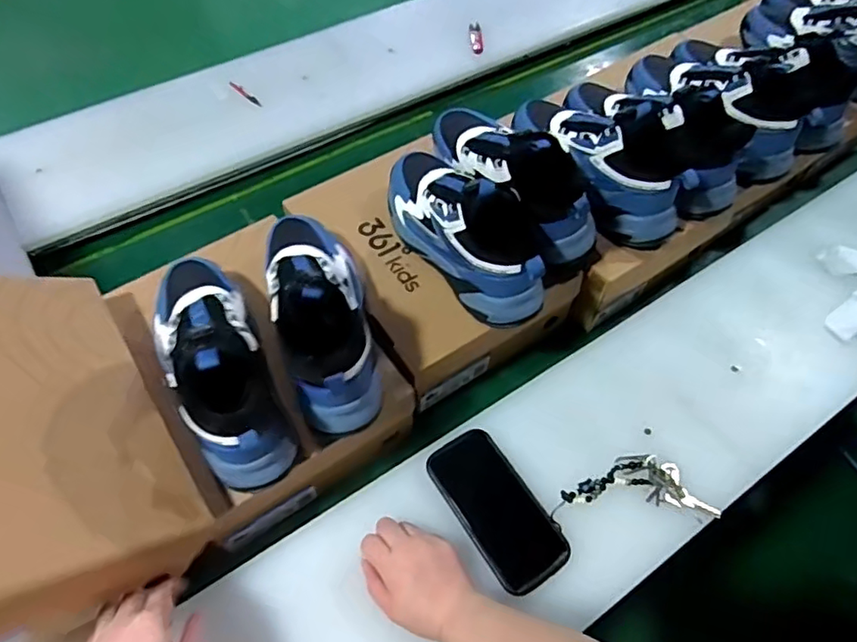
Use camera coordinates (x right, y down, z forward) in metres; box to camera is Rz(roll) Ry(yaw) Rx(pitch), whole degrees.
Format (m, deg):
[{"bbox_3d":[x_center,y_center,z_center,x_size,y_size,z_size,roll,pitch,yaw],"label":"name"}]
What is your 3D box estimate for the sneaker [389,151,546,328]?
[{"bbox_3d":[0.038,-0.123,0.673,0.095,0.134,0.262,-31,64,-19],"label":"sneaker"}]

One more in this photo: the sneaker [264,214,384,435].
[{"bbox_3d":[-0.112,-0.024,0.601,0.092,0.153,0.256,-14,59,-9],"label":"sneaker"}]

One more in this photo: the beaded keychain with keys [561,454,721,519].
[{"bbox_3d":[0.230,0.176,0.647,0.158,0.008,0.060,6,58,2],"label":"beaded keychain with keys"}]

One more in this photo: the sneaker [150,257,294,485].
[{"bbox_3d":[-0.209,0.021,0.563,0.083,0.118,0.263,-25,62,-16],"label":"sneaker"}]

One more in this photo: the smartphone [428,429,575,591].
[{"bbox_3d":[0.072,0.198,0.625,0.081,0.014,0.167,-29,63,-18],"label":"smartphone"}]

